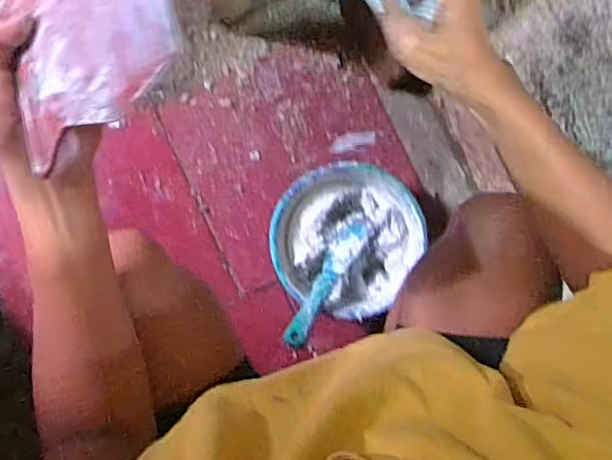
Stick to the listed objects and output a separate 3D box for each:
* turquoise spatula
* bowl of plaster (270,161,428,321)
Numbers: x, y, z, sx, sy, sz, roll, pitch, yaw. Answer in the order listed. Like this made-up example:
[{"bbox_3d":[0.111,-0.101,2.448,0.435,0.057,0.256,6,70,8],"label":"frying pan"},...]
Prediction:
[{"bbox_3d":[0.027,0.069,0.755,0.037,0.036,0.192,33,67,-2],"label":"turquoise spatula"},{"bbox_3d":[0.054,0.011,0.781,0.195,0.070,0.193,0,88,-3],"label":"bowl of plaster"}]

